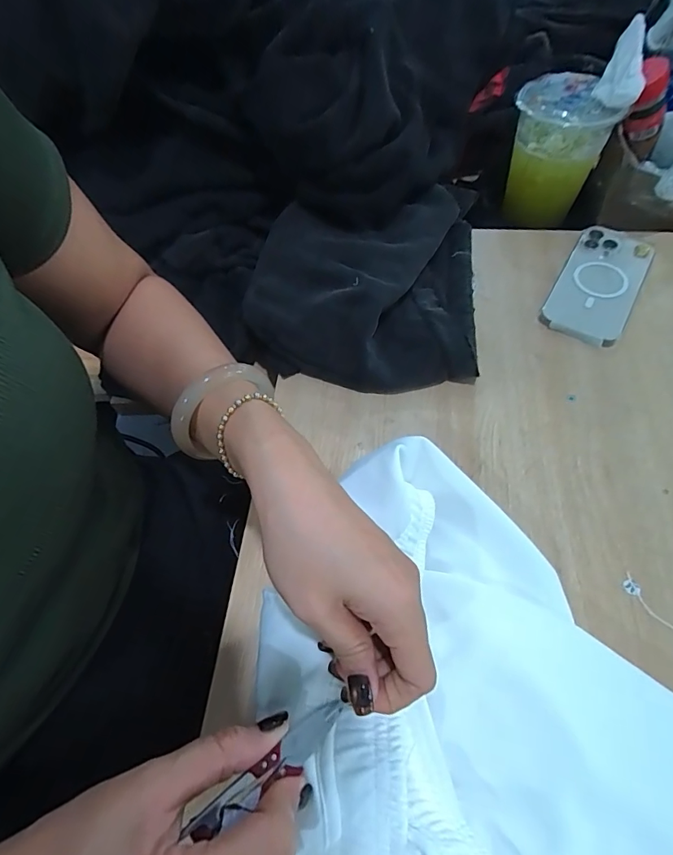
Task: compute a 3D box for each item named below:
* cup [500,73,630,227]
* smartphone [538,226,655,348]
[{"bbox_3d":[0.268,-0.340,0.546,0.104,0.140,0.093,10,61,10],"label":"cup"},{"bbox_3d":[0.282,-0.156,0.466,0.077,0.015,0.164,27,66,18],"label":"smartphone"}]

